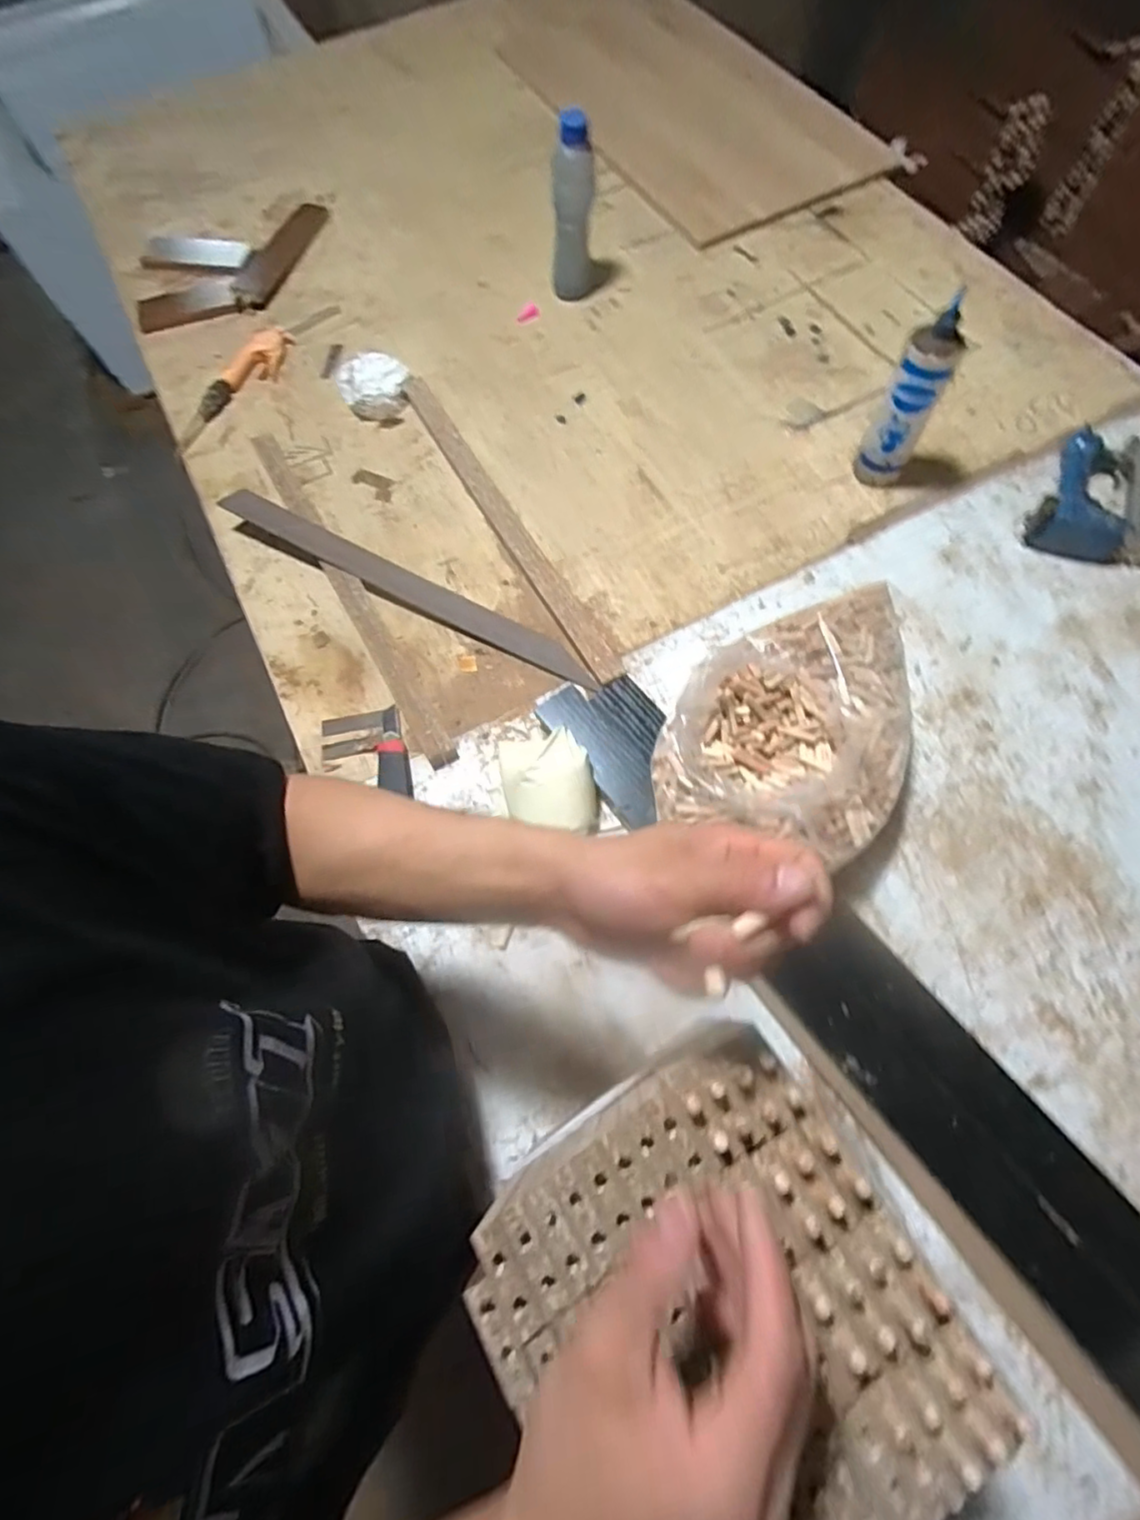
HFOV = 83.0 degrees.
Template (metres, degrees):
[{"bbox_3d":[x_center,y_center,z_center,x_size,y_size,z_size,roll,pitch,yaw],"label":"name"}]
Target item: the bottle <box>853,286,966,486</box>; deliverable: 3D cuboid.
[{"bbox_3d":[0.386,-0.405,0.738,0.053,0.207,0.047,29,72,13],"label":"bottle"}]

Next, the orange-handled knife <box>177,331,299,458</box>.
[{"bbox_3d":[-0.481,-0.533,0.920,0.058,0.025,0.253,25,71,12],"label":"orange-handled knife"}]

